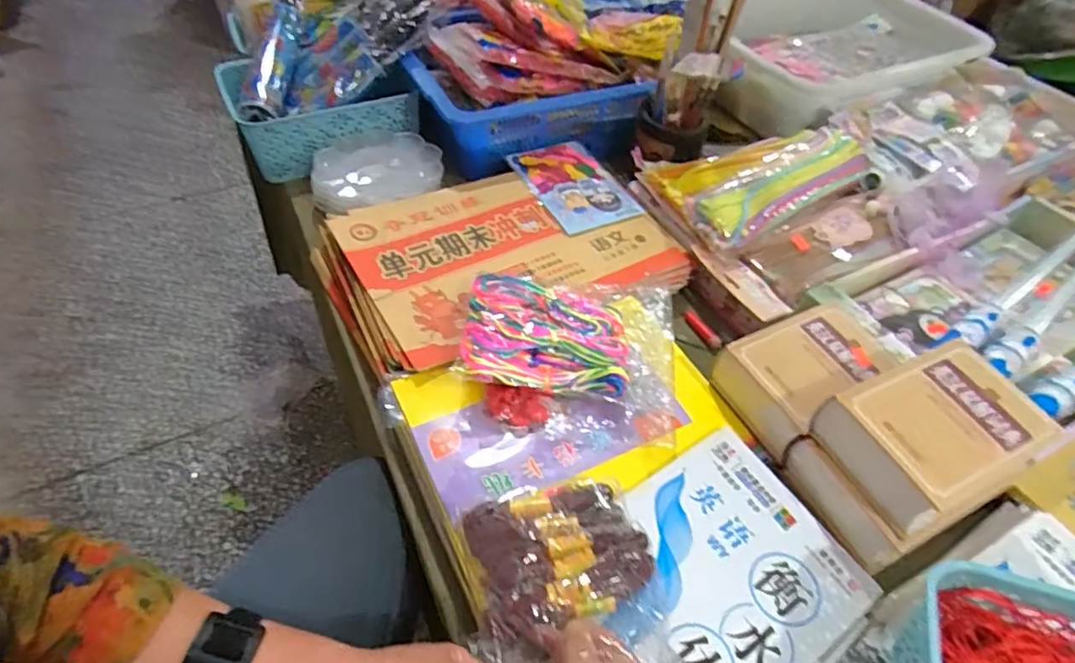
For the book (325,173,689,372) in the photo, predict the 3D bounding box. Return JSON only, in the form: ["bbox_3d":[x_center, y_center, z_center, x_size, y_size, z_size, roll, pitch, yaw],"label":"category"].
[{"bbox_3d":[-0.034,-0.109,0.728,0.366,0.020,0.270,-24,55,-21],"label":"book"}]

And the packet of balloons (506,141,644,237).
[{"bbox_3d":[0.055,-0.211,0.823,0.134,0.009,0.181,-21,54,-19],"label":"packet of balloons"}]

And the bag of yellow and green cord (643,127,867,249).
[{"bbox_3d":[0.299,-0.224,0.806,0.297,0.042,0.184,-25,55,-22],"label":"bag of yellow and green cord"}]

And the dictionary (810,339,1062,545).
[{"bbox_3d":[0.325,0.085,0.493,0.154,0.061,0.114,-20,53,-19],"label":"dictionary"}]

